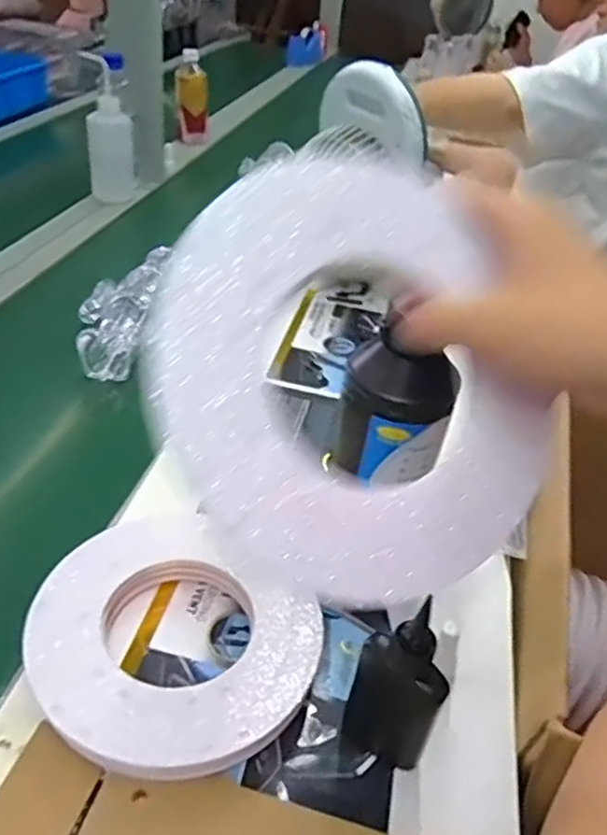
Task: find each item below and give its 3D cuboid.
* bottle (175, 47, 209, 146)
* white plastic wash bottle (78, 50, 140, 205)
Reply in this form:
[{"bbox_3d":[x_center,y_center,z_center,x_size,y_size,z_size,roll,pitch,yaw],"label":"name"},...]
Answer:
[{"bbox_3d":[-0.243,-0.696,1.455,0.072,0.171,0.052,0,38,-11],"label":"bottle"},{"bbox_3d":[-0.321,-0.471,1.116,0.082,0.222,0.072,-3,38,-14],"label":"white plastic wash bottle"}]

